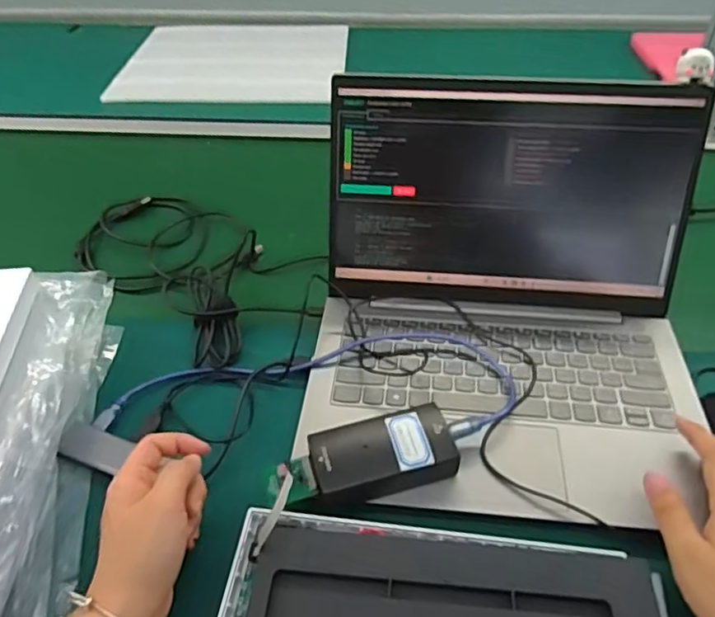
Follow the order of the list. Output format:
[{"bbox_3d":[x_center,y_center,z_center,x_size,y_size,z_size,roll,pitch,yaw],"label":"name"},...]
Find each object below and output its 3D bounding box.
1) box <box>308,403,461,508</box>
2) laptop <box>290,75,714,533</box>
[{"bbox_3d":[0.019,0.110,0.442,0.103,0.030,0.055,-13,46,-11],"label":"box"},{"bbox_3d":[0.121,-0.022,0.477,0.317,0.178,0.303,5,45,7],"label":"laptop"}]

